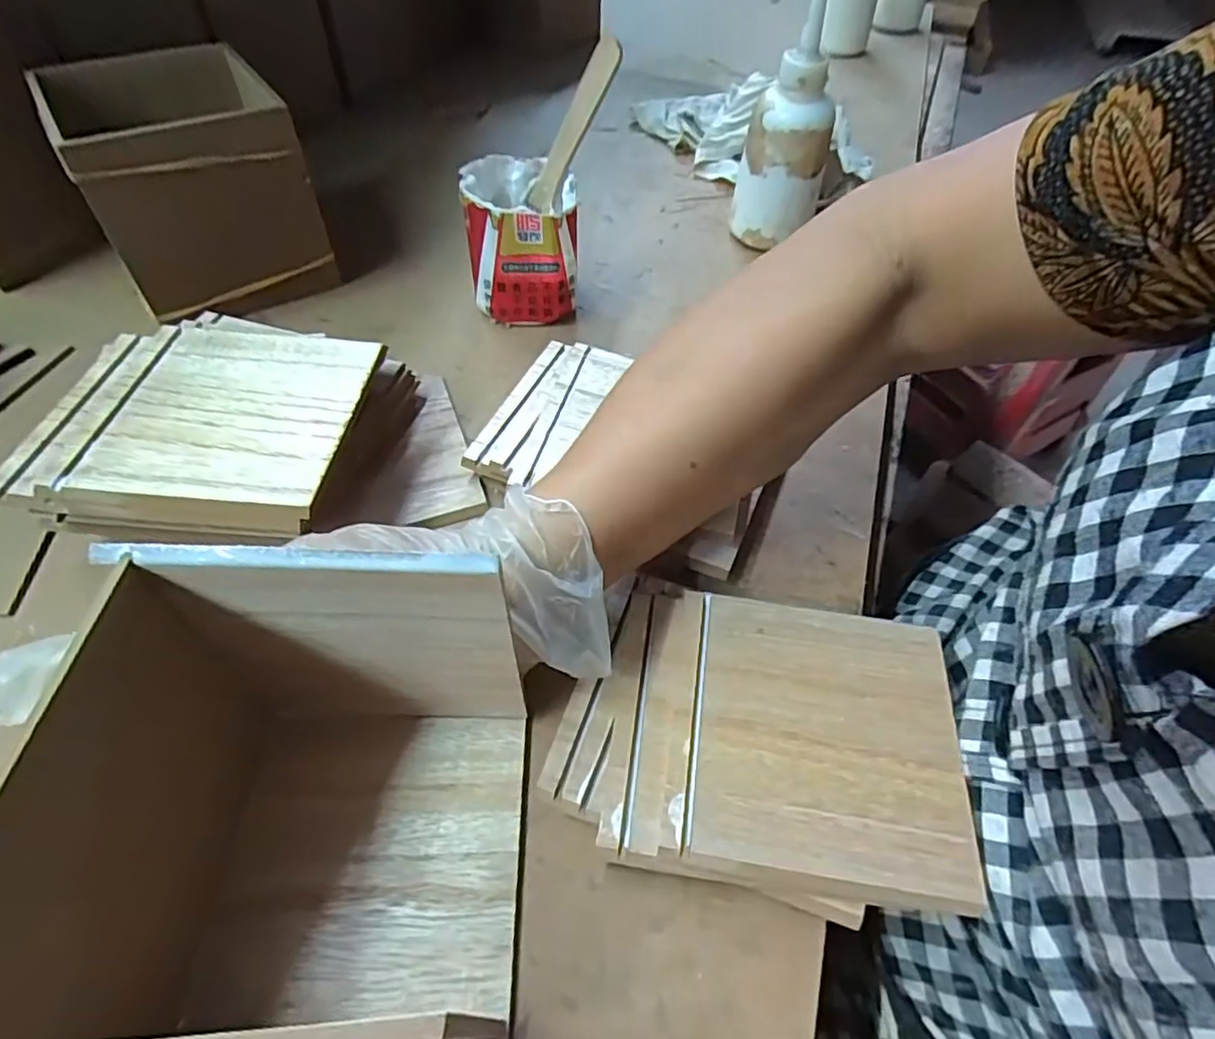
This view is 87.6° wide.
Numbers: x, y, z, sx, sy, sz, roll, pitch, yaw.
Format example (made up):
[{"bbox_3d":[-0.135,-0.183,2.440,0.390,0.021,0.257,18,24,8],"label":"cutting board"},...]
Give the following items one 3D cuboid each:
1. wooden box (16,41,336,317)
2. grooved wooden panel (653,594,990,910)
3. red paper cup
[{"bbox_3d":[-0.252,-0.204,0.390,0.110,0.107,0.116,-28,60,-24],"label":"wooden box"},{"bbox_3d":[0.079,0.079,0.243,0.107,0.004,0.106,9,53,5],"label":"grooved wooden panel"},{"bbox_3d":[-0.054,-0.172,0.400,0.064,0.080,0.064,2,52,-3],"label":"red paper cup"}]

